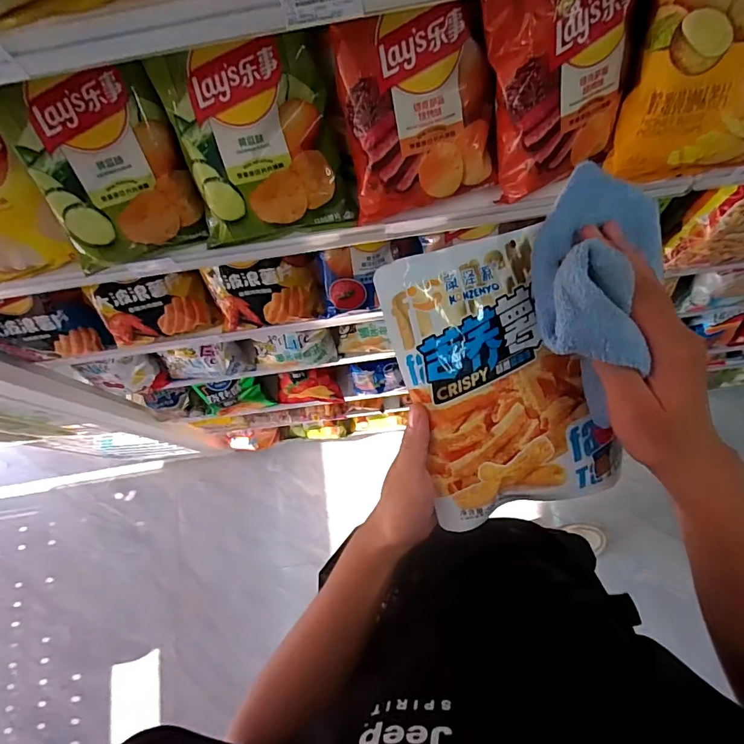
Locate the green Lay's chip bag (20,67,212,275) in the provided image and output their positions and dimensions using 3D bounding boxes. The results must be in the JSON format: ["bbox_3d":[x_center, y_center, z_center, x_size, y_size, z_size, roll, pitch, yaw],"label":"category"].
[{"bbox_3d":[-0.252,-0.192,0.438,0.136,0.164,0.052,-23,40,-12],"label":"green Lay's chip bag"}]

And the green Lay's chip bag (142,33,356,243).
[{"bbox_3d":[-0.105,-0.212,0.437,0.148,0.158,0.050,-15,37,-3],"label":"green Lay's chip bag"}]

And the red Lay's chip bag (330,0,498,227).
[{"bbox_3d":[0.043,-0.238,0.433,0.135,0.159,0.055,-12,41,-3],"label":"red Lay's chip bag"}]

